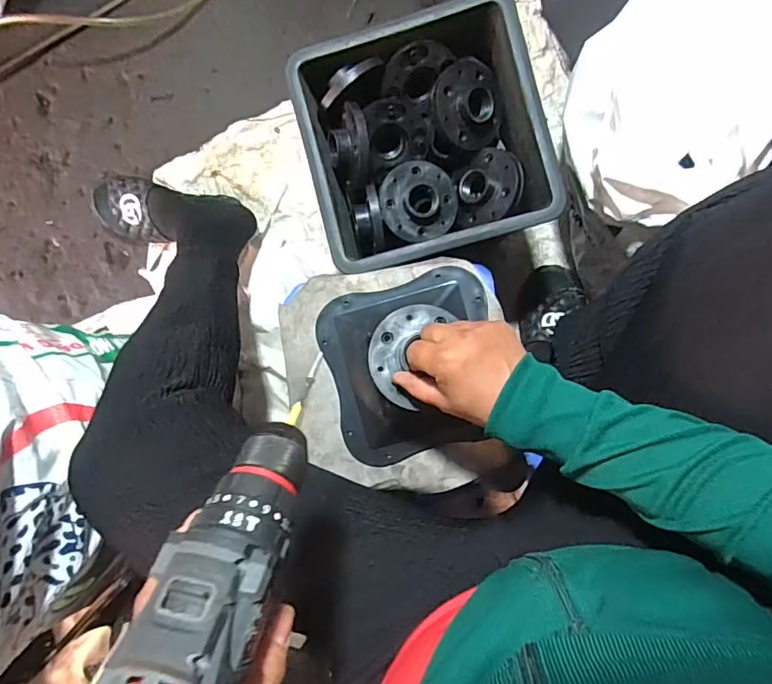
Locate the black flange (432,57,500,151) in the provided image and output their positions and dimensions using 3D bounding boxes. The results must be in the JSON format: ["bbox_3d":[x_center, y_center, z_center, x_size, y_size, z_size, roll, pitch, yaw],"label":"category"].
[{"bbox_3d":[0.098,-0.279,0.592,0.092,0.035,0.097,-23,110,-18],"label":"black flange"}]

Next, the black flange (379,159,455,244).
[{"bbox_3d":[0.040,-0.168,0.600,0.091,0.029,0.091,-1,94,-9],"label":"black flange"}]

